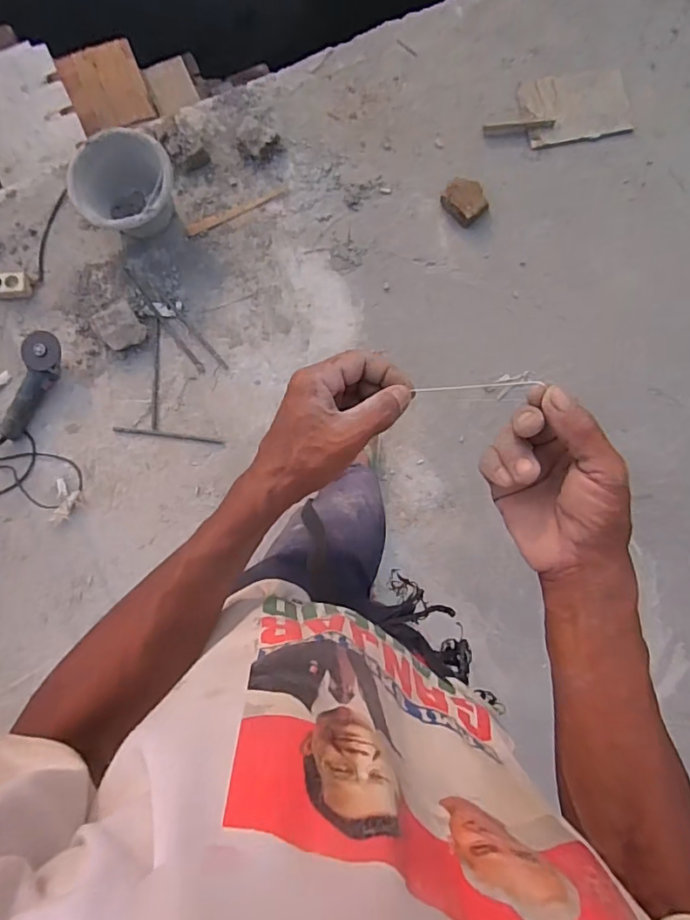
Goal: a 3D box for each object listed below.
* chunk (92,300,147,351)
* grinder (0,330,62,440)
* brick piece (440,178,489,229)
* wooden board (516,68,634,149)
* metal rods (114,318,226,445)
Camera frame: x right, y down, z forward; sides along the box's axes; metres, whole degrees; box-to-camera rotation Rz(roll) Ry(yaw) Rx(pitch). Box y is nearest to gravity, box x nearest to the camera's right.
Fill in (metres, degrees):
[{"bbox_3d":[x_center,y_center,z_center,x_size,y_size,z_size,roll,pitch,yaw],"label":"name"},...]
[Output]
[{"bbox_3d":[-0.594,-0.346,1.393,0.109,0.061,0.115,0,85,0],"label":"chunk"},{"bbox_3d":[-0.818,-0.189,1.367,0.088,0.082,0.290,20,85,1],"label":"grinder"},{"bbox_3d":[0.326,-0.707,1.437,0.111,0.050,0.125,-34,86,-3],"label":"brick piece"},{"bbox_3d":[0.661,-0.999,1.489,0.319,0.026,0.206,-12,88,-4],"label":"wooden board"},{"bbox_3d":[-0.449,-0.212,1.416,0.274,0.007,0.309,7,88,-9],"label":"metal rods"}]

